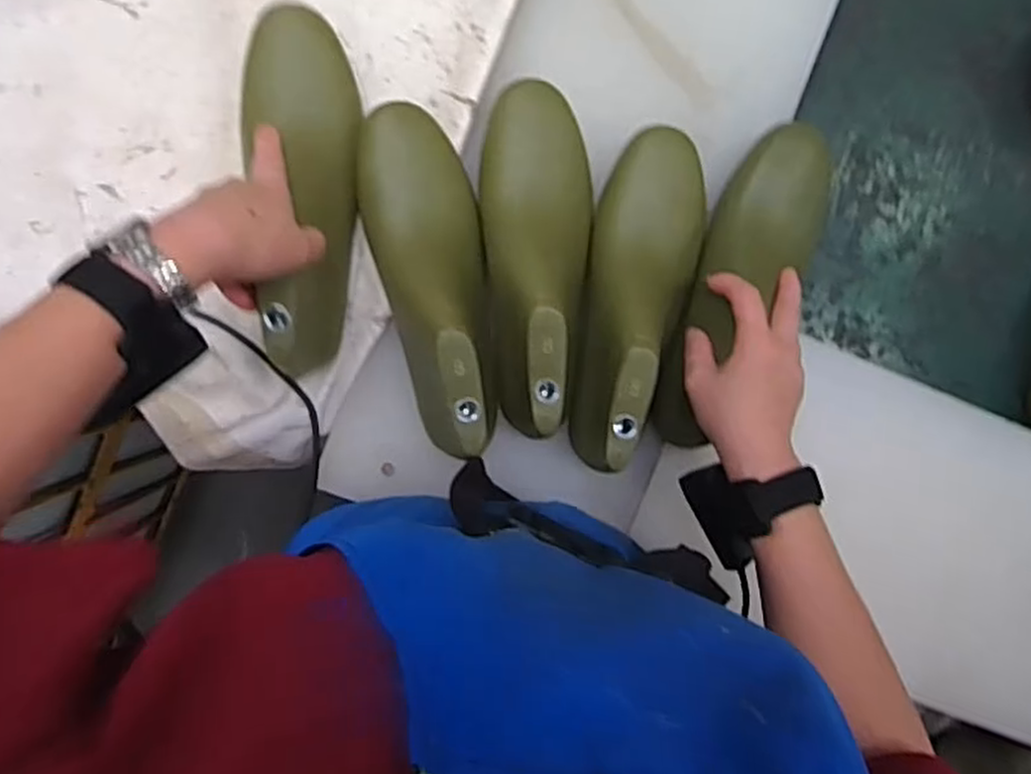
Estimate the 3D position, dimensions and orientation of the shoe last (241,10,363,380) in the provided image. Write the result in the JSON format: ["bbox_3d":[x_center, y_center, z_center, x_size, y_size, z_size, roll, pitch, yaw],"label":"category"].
[{"bbox_3d":[-0.147,-0.136,0.531,0.078,0.077,0.245,-3,86,-5],"label":"shoe last"}]

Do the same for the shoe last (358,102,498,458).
[{"bbox_3d":[-0.055,-0.077,0.531,0.076,0.095,0.239,-14,94,-5],"label":"shoe last"}]

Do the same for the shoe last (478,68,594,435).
[{"bbox_3d":[0.016,-0.091,0.544,0.077,0.084,0.243,1,80,-6],"label":"shoe last"}]

